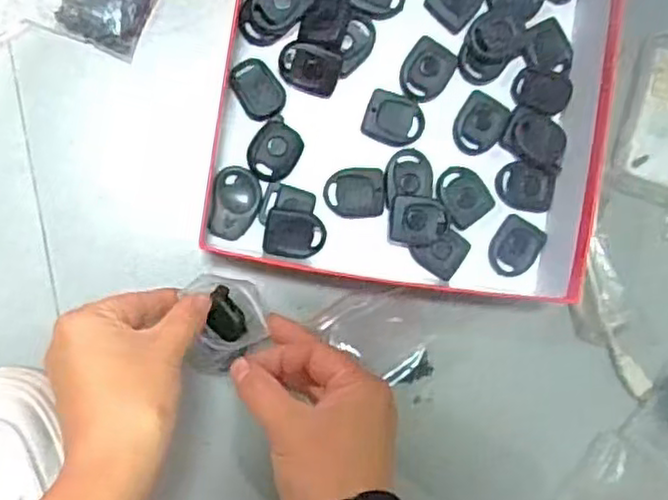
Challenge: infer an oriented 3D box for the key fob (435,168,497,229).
[{"bbox_3d":[0.086,-0.036,0.463,0.034,0.008,0.040,-27,95,-6],"label":"key fob"}]

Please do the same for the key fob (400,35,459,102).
[{"bbox_3d":[0.061,-0.117,0.455,0.032,0.005,0.038,33,87,-7],"label":"key fob"}]

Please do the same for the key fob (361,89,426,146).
[{"bbox_3d":[0.040,-0.085,0.454,0.039,0.009,0.031,22,89,-8],"label":"key fob"}]

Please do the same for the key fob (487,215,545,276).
[{"bbox_3d":[0.122,-0.002,0.470,0.029,0.008,0.039,31,88,-7],"label":"key fob"}]

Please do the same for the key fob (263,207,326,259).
[{"bbox_3d":[-0.025,-0.010,0.450,0.038,0.005,0.030,8,91,-8],"label":"key fob"}]

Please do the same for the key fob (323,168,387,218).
[{"bbox_3d":[0.014,-0.037,0.453,0.038,0.006,0.032,-3,92,-8],"label":"key fob"}]

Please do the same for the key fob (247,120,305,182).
[{"bbox_3d":[-0.038,-0.063,0.450,0.030,0.004,0.038,37,87,-7],"label":"key fob"}]

